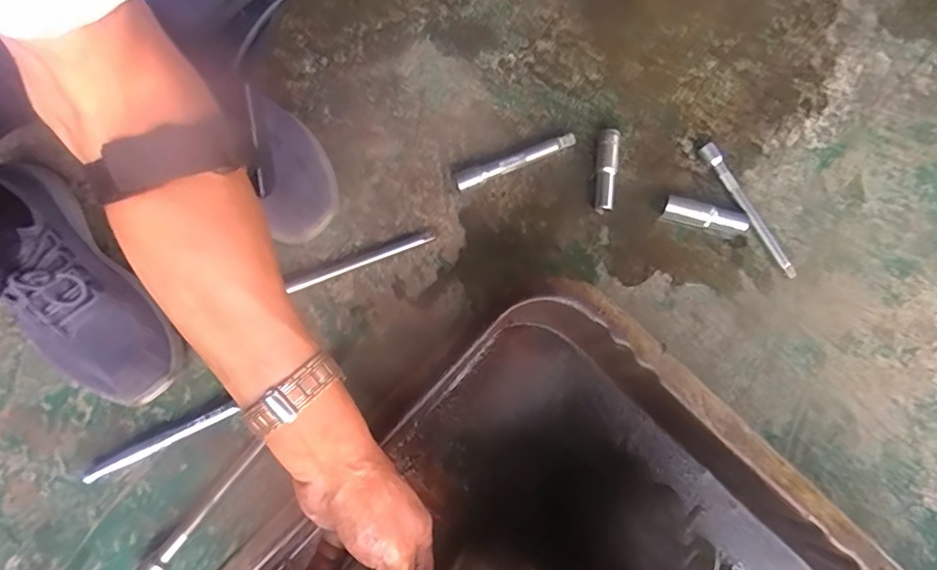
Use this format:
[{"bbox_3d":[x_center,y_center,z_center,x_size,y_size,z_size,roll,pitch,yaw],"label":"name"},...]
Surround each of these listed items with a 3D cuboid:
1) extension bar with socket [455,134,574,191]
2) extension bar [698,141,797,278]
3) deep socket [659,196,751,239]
[{"bbox_3d":[0.047,-0.123,0.539,0.124,0.020,0.019,-21,80,-3],"label":"extension bar with socket"},{"bbox_3d":[0.273,-0.075,0.530,0.015,0.015,0.152,-30,80,-4],"label":"extension bar"},{"bbox_3d":[0.231,-0.066,0.529,0.080,0.020,0.021,16,80,4],"label":"deep socket"}]

